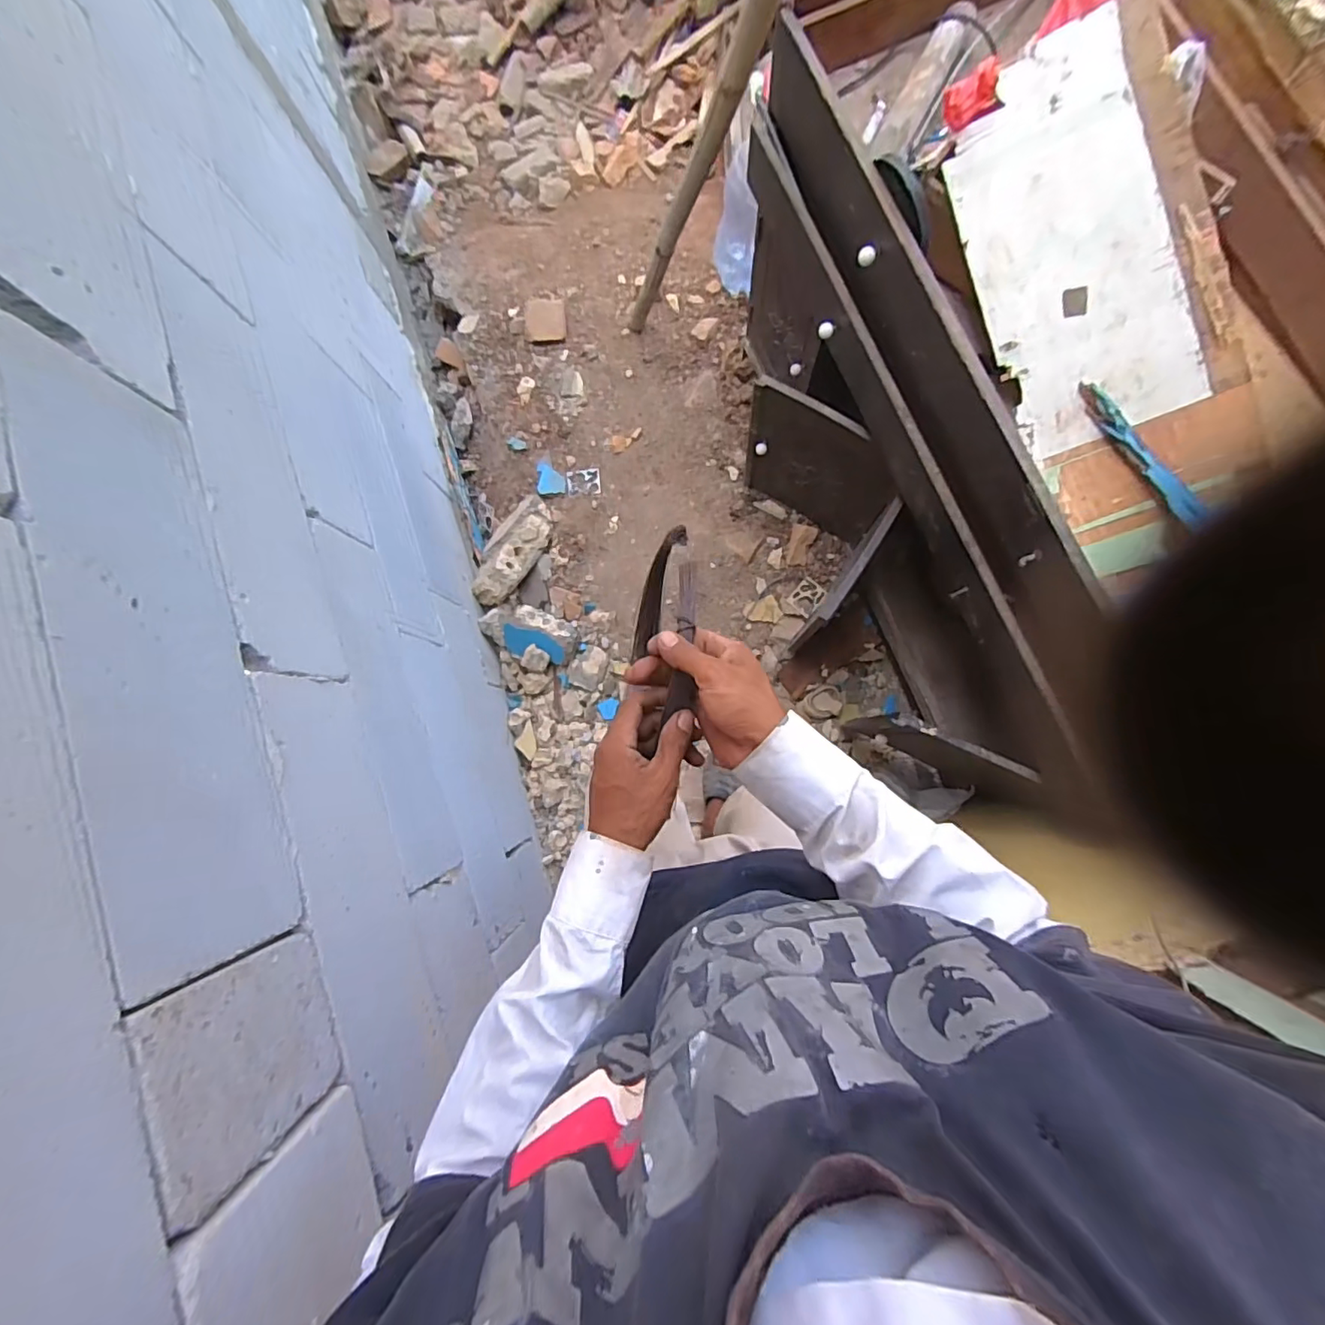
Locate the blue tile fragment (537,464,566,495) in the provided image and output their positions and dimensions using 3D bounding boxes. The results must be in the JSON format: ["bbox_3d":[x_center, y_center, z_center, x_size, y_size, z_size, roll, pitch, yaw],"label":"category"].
[{"bbox_3d":[-0.327,-0.542,1.673,0.079,0.026,0.099,-6,84,2],"label":"blue tile fragment"}]

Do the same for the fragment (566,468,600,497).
[{"bbox_3d":[-0.232,-0.530,1.662,0.097,0.011,0.085,-7,84,2],"label":"fragment"}]

